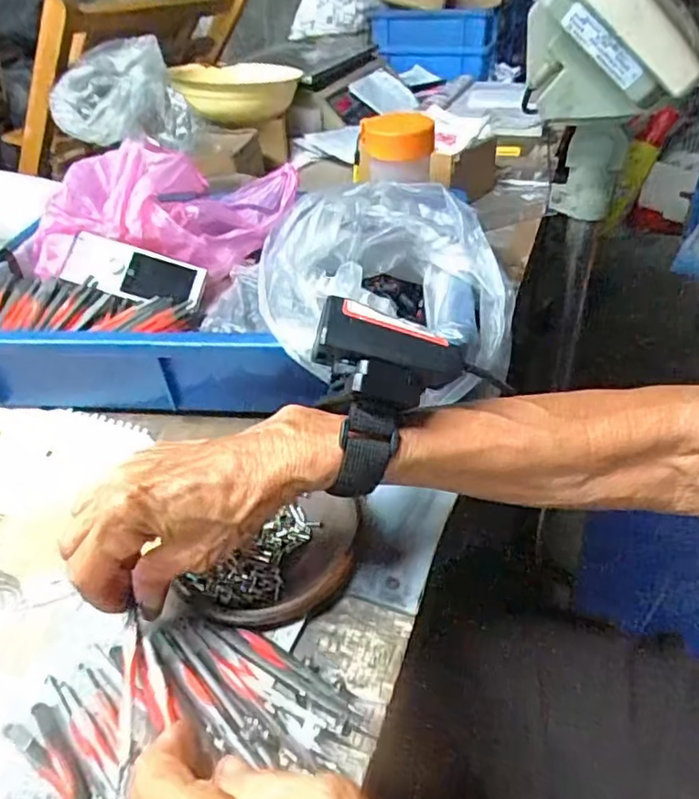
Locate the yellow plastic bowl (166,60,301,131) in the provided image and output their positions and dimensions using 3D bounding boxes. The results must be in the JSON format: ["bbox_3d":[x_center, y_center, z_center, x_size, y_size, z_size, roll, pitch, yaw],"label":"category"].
[{"bbox_3d":[-0.162,-0.459,0.910,0.182,0.056,0.165,-10,39,-8],"label":"yellow plastic bowl"}]

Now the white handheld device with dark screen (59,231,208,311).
[{"bbox_3d":[-0.199,-0.117,0.566,0.121,0.017,0.055,19,61,-17],"label":"white handheld device with dark screen"}]

